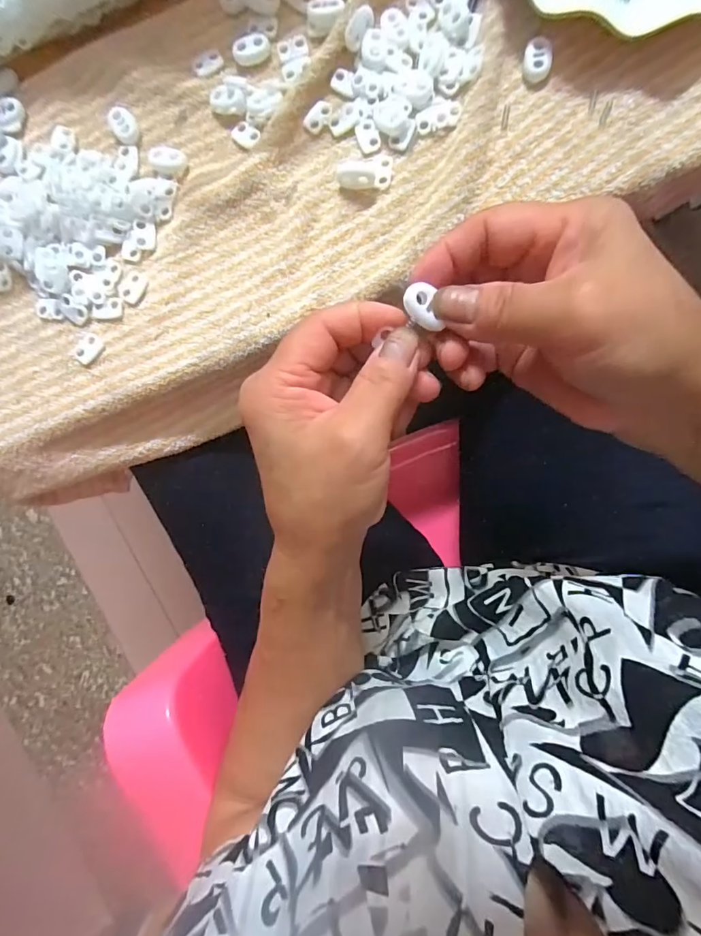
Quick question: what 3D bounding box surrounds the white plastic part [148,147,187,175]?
[{"bbox_3d":[-0.111,-0.186,0.273,0.022,0.007,0.014,16,92,4],"label":"white plastic part"}]

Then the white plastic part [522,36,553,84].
[{"bbox_3d":[0.106,-0.230,0.256,0.014,0.009,0.019,-1,91,4],"label":"white plastic part"}]

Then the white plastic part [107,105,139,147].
[{"bbox_3d":[-0.139,-0.209,0.277,0.015,0.004,0.022,-33,88,4],"label":"white plastic part"}]

